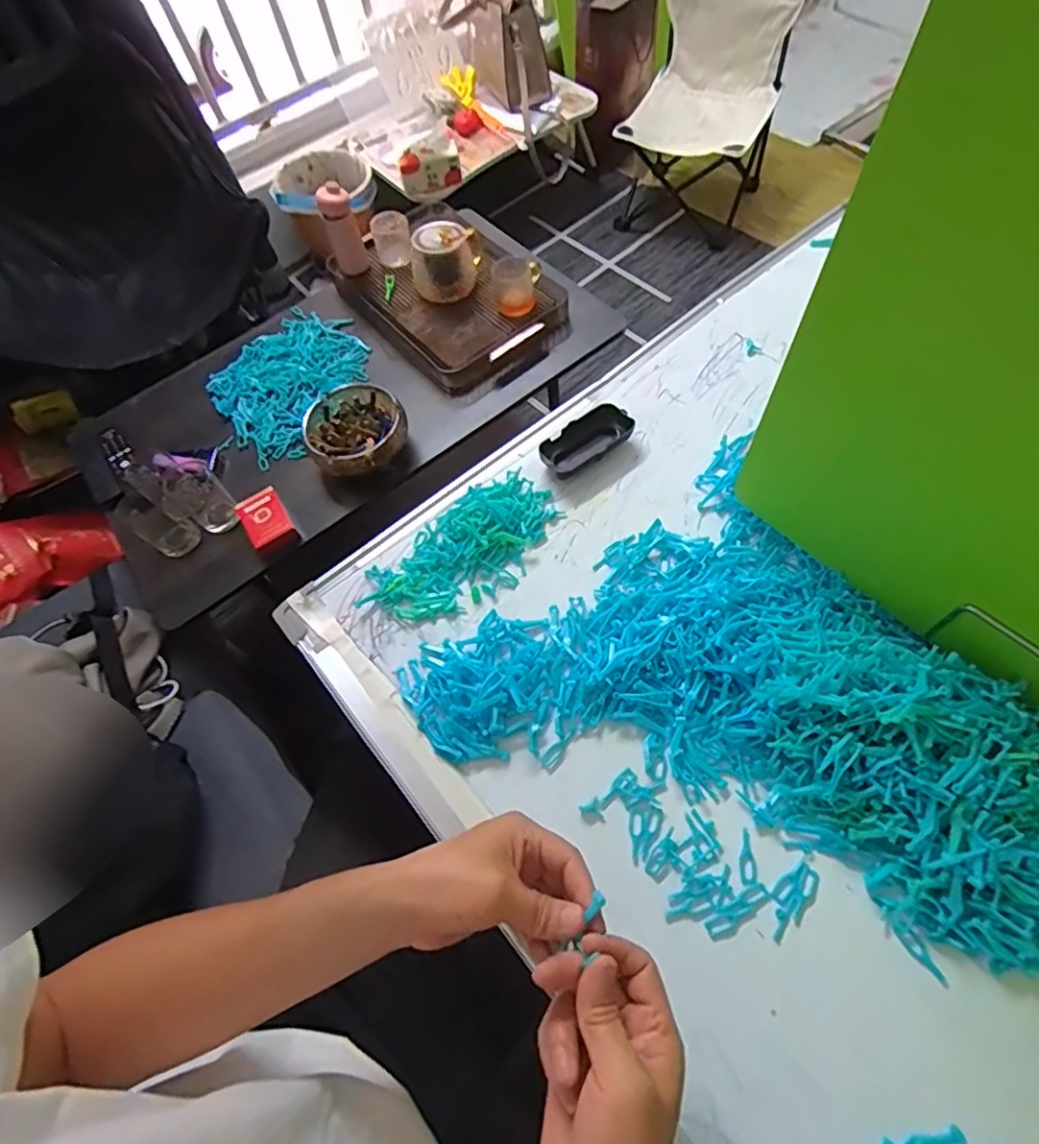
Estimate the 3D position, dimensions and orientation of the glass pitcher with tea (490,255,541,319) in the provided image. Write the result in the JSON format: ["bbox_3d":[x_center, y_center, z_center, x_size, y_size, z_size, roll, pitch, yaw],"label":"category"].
[{"bbox_3d":[-0.003,-0.443,0.918,0.074,0.062,0.067,-8,62,3],"label":"glass pitcher with tea"}]

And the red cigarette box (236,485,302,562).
[{"bbox_3d":[-0.343,-0.068,0.812,0.057,0.032,0.097,-32,63,-10],"label":"red cigarette box"}]

